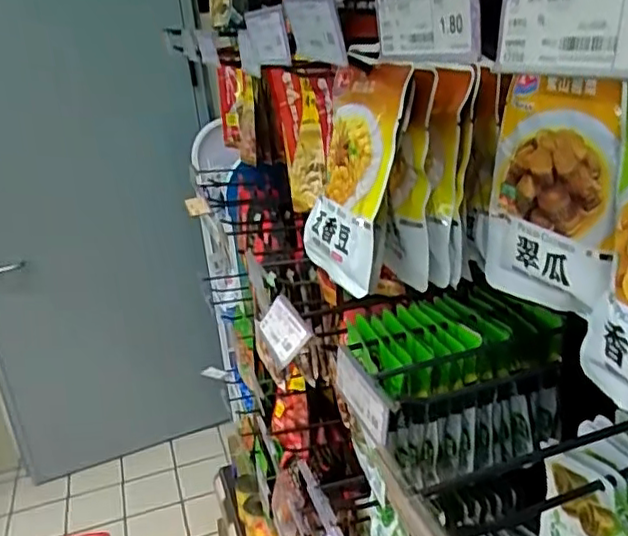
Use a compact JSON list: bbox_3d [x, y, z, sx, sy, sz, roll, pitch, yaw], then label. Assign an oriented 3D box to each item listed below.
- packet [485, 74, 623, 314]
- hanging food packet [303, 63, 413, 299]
[{"bbox_3d":[0.140,-0.044,0.377,0.019,0.129,0.100,-15,24,-21],"label":"packet"},{"bbox_3d":[0.024,-0.066,0.445,0.015,0.149,0.106,5,17,-23],"label":"hanging food packet"}]

